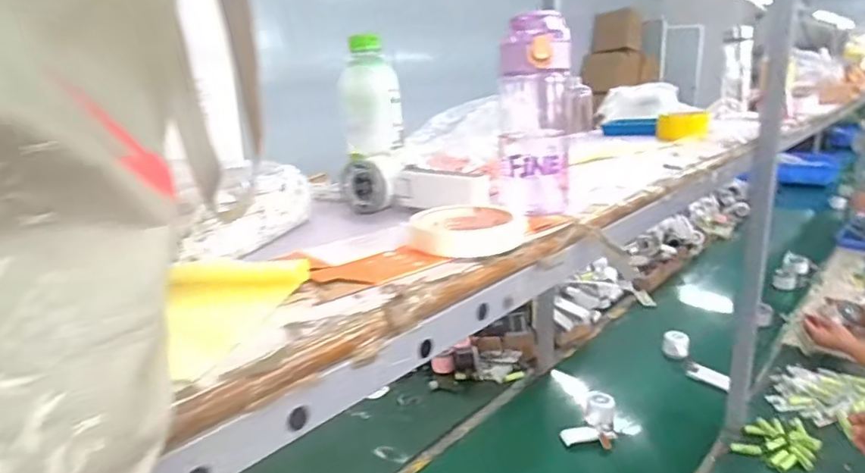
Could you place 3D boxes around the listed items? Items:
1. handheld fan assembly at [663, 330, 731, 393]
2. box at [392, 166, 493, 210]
[{"bbox_3d":[0.628,0.299,1.351,0.071,0.059,0.210,-4,16,-6],"label":"handheld fan assembly"},{"bbox_3d":[0.009,-0.052,0.596,0.109,0.041,0.032,3,17,18],"label":"box"}]

